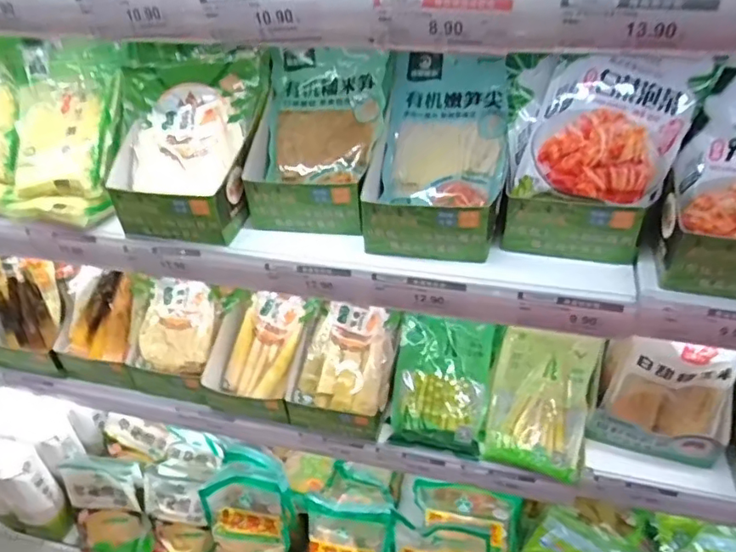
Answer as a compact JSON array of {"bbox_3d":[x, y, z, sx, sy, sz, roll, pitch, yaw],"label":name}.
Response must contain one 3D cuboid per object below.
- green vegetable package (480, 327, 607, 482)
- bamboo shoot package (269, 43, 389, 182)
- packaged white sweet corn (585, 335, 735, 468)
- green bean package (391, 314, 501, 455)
[{"bbox_3d":[0.242,0.175,0.808,0.134,0.042,0.192,11,70,22],"label":"green vegetable package"},{"bbox_3d":[-0.051,-0.197,0.685,0.138,0.021,0.170,3,80,16],"label":"bamboo shoot package"},{"bbox_3d":[0.365,0.148,0.702,0.145,0.180,0.040,11,41,19],"label":"packaged white sweet corn"},{"bbox_3d":[0.109,0.154,0.837,0.134,0.019,0.187,8,79,10],"label":"green bean package"}]

